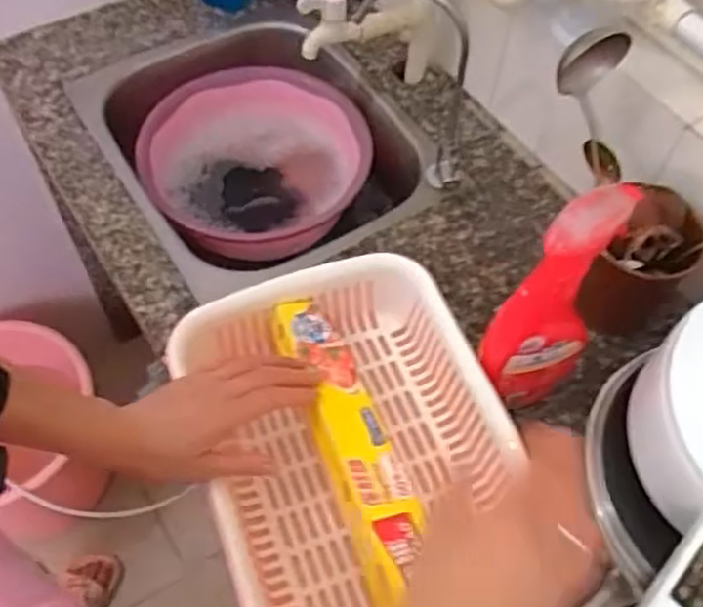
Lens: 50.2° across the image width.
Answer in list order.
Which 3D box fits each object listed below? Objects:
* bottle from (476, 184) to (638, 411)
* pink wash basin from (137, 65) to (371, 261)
[{"bbox_3d":[0.168,0.010,0.632,0.094,0.241,0.049,-24,61,-16],"label":"bottle"},{"bbox_3d":[-0.140,-0.192,1.041,0.284,0.090,0.305,1,57,-1],"label":"pink wash basin"}]

